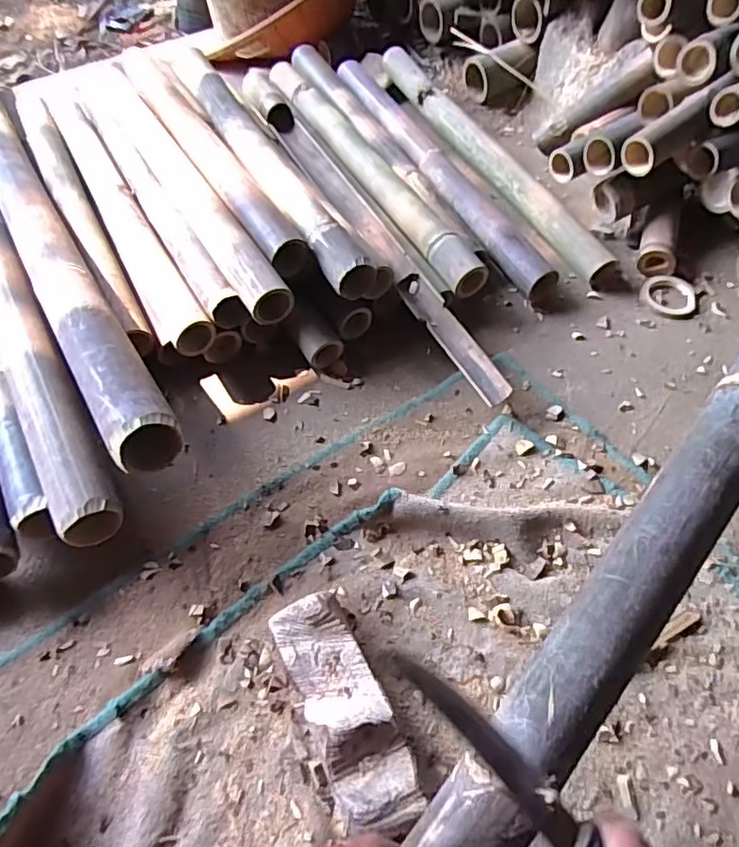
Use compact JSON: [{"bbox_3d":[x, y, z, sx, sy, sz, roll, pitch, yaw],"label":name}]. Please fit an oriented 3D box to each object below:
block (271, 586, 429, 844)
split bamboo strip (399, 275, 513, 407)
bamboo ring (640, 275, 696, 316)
[{"bbox_3d":[-0.024,0.270,0.540,0.078,0.054,0.211,-22,59,-12],"label":"block"},{"bbox_3d":[0.110,-0.114,0.756,0.039,0.031,0.219,-27,61,-15],"label":"split bamboo strip"},{"bbox_3d":[0.443,-0.190,0.849,0.076,0.013,0.076,-1,57,1],"label":"bamboo ring"}]

